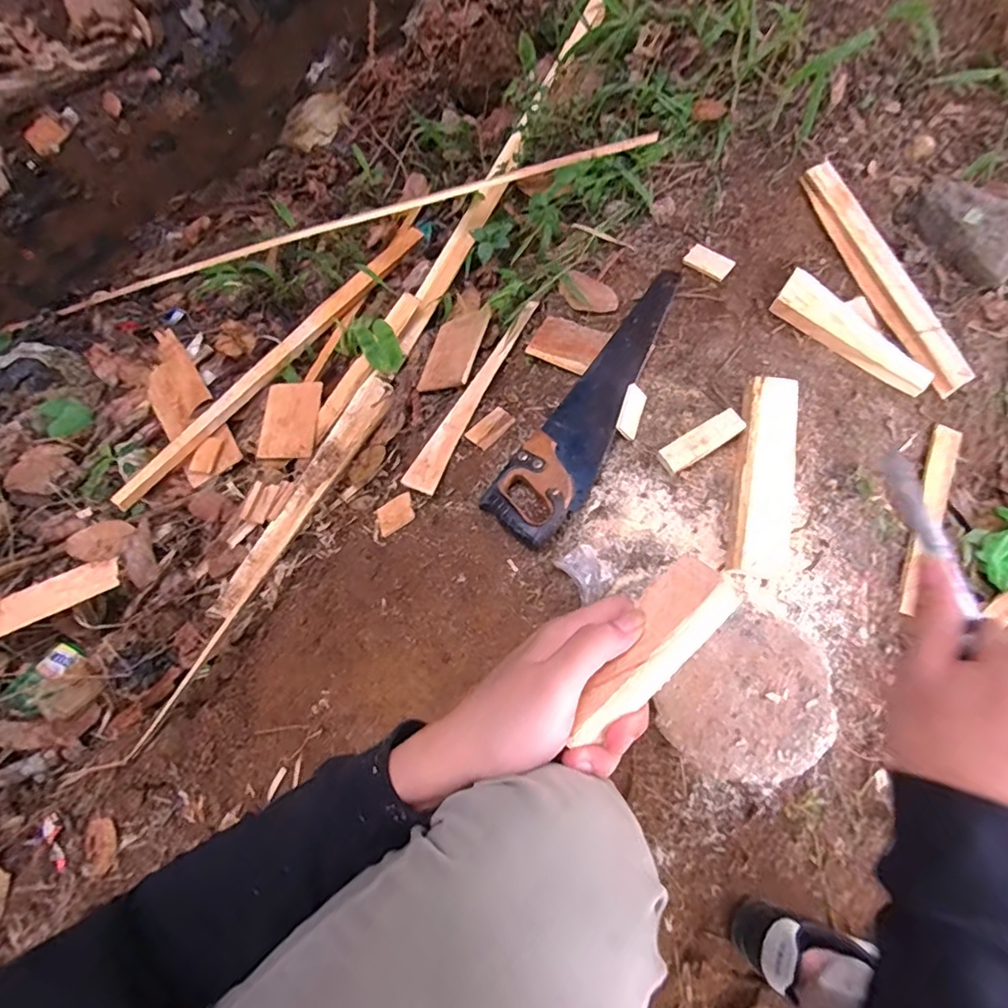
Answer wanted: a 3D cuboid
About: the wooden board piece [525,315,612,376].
[{"bbox_3d":[0.102,-0.258,0.879,0.117,0.008,0.084,31,79,27],"label":"wooden board piece"}]

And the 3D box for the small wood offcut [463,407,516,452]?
[{"bbox_3d":[-0.019,-0.117,0.843,0.072,0.004,0.049,-44,58,-10],"label":"small wood offcut"}]

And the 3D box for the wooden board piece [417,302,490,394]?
[{"bbox_3d":[-0.089,-0.275,0.977,0.108,0.012,0.174,-5,57,30],"label":"wooden board piece"}]

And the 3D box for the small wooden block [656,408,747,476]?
[{"bbox_3d":[0.271,-0.085,0.753,0.117,0.023,0.037,-32,72,4],"label":"small wooden block"}]

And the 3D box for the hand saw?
[{"bbox_3d":[0.153,-0.158,0.809,0.118,0.042,0.507,34,73,11],"label":"hand saw"}]

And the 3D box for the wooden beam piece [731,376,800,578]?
[{"bbox_3d":[0.353,-0.042,0.733,0.072,0.042,0.276,11,67,6],"label":"wooden beam piece"}]

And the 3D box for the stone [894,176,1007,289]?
[{"bbox_3d":[0.705,-0.426,0.829,0.111,0.088,0.186,-42,72,-16],"label":"stone"}]

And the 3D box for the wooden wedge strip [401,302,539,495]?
[{"bbox_3d":[-0.050,-0.185,0.896,0.059,0.018,0.385,16,66,30],"label":"wooden wedge strip"}]

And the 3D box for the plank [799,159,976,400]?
[{"bbox_3d":[0.570,-0.341,0.828,0.047,0.035,0.395,-28,84,-11],"label":"plank"}]

